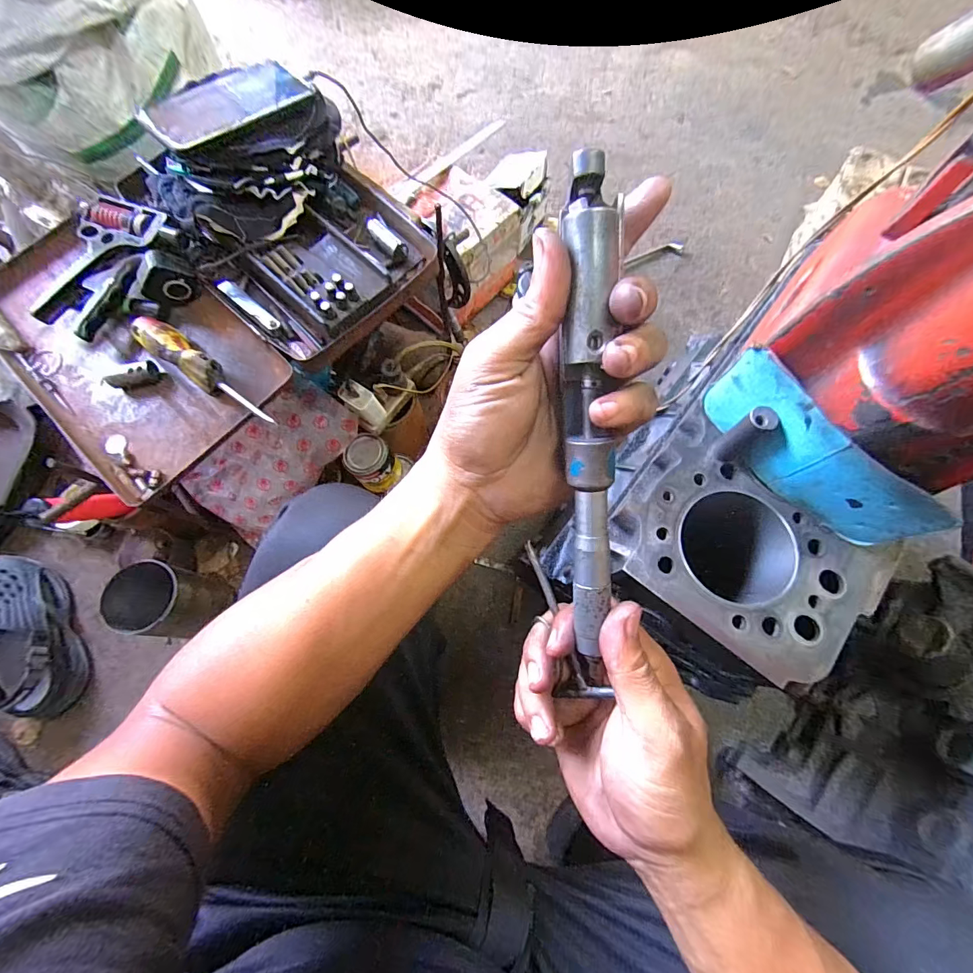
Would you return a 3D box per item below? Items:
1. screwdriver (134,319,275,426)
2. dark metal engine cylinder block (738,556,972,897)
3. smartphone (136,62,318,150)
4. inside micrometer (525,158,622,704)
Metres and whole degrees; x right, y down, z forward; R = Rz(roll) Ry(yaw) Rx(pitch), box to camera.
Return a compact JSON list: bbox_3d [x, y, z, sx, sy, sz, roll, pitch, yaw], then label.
[{"bbox_3d":[-0.284,-0.114,0.444,0.184,0.030,0.031,35,75,10],"label":"screwdriver"},{"bbox_3d":[0.585,0.309,0.562,0.218,0.272,0.393,40,75,12],"label":"dark metal engine cylinder block"},{"bbox_3d":[-0.270,-0.400,0.455,0.094,0.011,0.166,41,70,13],"label":"smartphone"},{"bbox_3d":[0.046,-0.007,0.197,0.023,0.024,0.244,-4,108,-2],"label":"inside micrometer"}]

